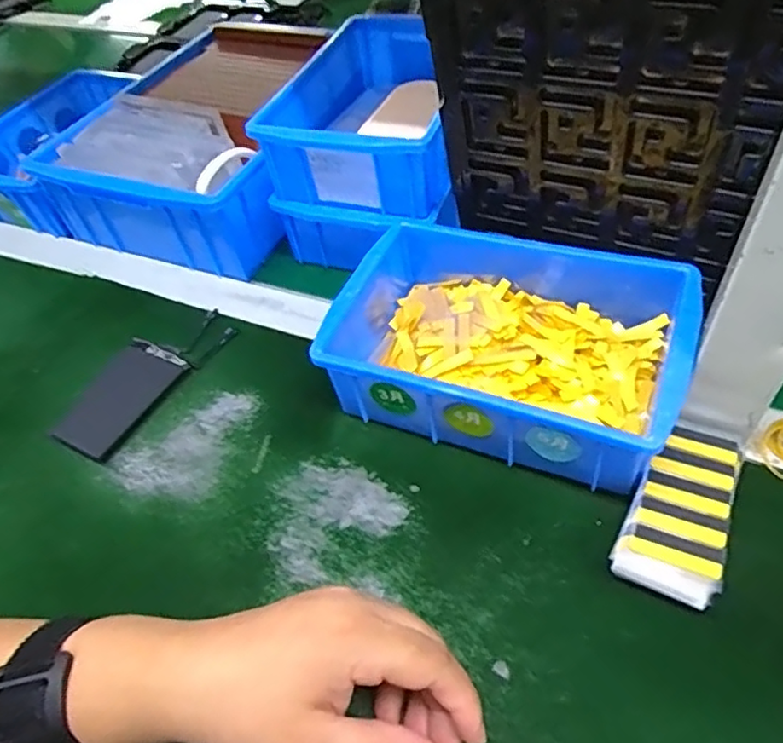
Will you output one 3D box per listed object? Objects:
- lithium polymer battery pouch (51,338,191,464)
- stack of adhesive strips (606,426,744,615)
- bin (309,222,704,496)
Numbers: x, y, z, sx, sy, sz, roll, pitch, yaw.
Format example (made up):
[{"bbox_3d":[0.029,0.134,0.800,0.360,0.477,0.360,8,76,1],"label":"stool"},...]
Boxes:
[{"bbox_3d":[-0.186,0.016,0.426,0.057,0.006,0.094,17,54,21],"label":"lithium polymer battery pouch"},{"bbox_3d":[0.150,0.073,0.322,0.046,0.027,0.089,19,55,22],"label":"stack of adhesive strips"},{"bbox_3d":[0.070,-0.018,0.389,0.204,0.072,0.143,15,53,20],"label":"bin"}]

